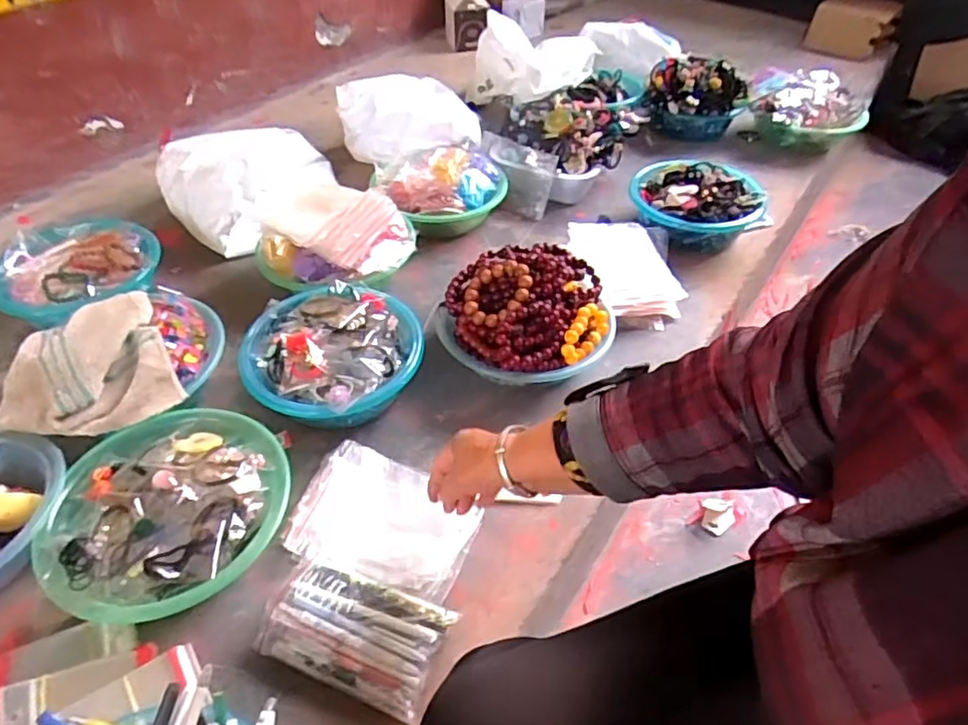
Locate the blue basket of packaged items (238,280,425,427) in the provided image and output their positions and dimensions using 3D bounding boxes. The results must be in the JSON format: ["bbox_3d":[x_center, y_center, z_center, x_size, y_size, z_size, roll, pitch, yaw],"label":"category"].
[{"bbox_3d":[-0.193,-0.001,0.796,0.210,0.108,0.205,0,45,0],"label":"blue basket of packaged items"}]

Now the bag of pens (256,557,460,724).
[{"bbox_3d":[-0.122,0.252,0.583,0.158,0.045,0.099,15,47,16],"label":"bag of pens"}]

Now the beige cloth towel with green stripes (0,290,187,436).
[{"bbox_3d":[-0.479,0.000,0.725,0.190,0.053,0.205,-24,49,-22],"label":"beige cloth towel with green stripes"}]

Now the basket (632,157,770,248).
[{"bbox_3d":[0.362,-0.270,1.071,0.216,0.084,0.187,8,45,8],"label":"basket"}]

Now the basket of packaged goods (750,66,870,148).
[{"bbox_3d":[0.677,-0.531,1.307,0.236,0.117,0.189,13,46,13],"label":"basket of packaged goods"}]

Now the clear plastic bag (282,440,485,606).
[{"bbox_3d":[-0.106,0.167,0.680,0.188,0.030,0.147,12,46,12],"label":"clear plastic bag"}]

